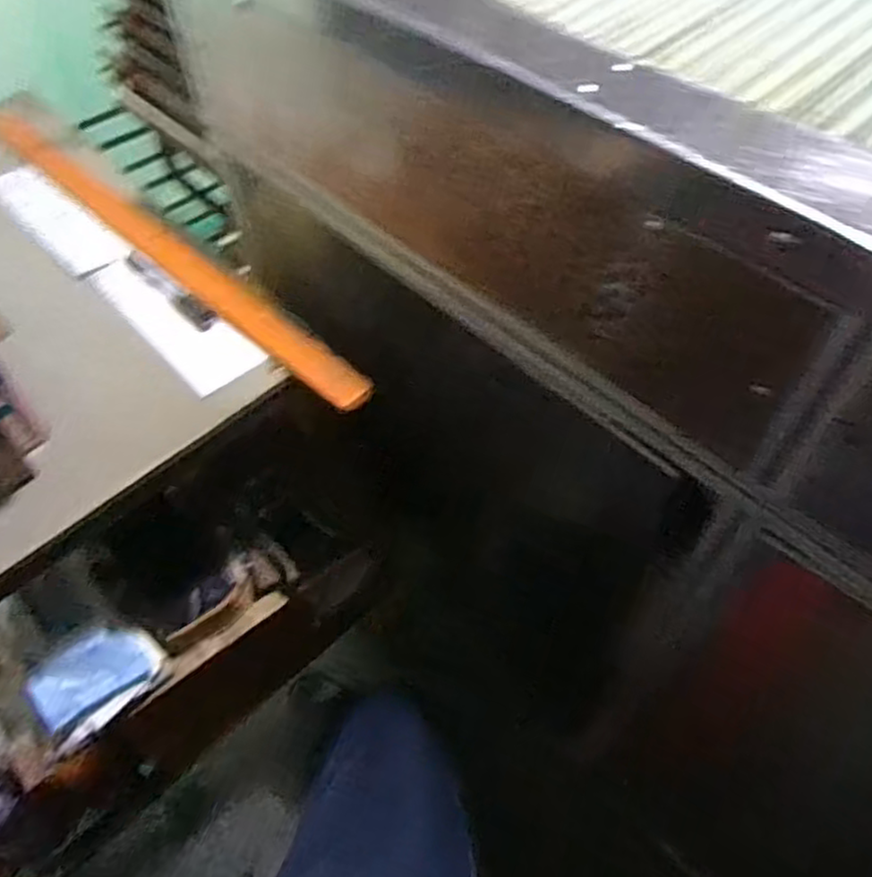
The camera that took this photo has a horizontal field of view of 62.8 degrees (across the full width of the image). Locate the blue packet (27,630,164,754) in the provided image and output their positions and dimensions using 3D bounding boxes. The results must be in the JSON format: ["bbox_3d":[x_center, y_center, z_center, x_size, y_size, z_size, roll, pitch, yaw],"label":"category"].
[{"bbox_3d":[-0.305,0.215,0.635,0.052,0.061,0.104,35,62,25],"label":"blue packet"}]

